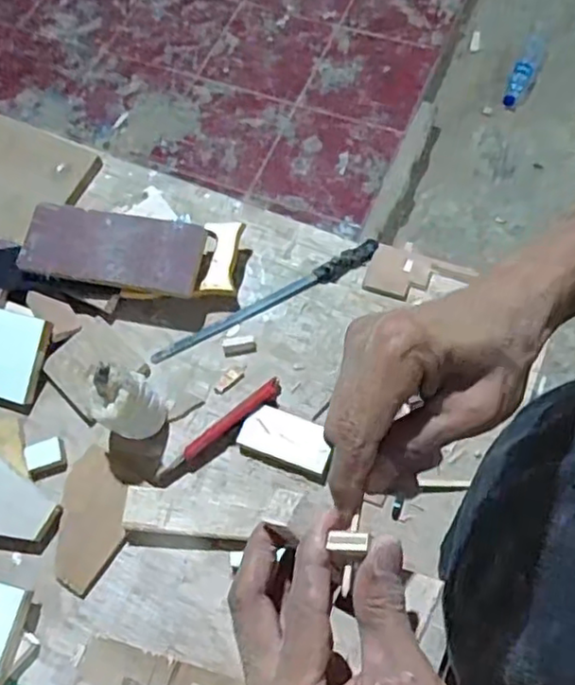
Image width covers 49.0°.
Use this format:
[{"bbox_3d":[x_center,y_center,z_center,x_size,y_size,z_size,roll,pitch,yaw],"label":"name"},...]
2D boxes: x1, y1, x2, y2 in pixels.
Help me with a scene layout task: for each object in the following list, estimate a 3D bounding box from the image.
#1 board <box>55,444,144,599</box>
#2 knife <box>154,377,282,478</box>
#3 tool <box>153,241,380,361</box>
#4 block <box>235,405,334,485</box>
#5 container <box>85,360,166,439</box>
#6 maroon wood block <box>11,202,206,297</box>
[{"bbox_3d":[-0.211,0.191,0.687,0.077,0.006,0.148,7,68,8],"label":"board"},{"bbox_3d":[-0.075,0.100,0.723,0.170,0.024,0.020,-38,69,-11],"label":"knife"},{"bbox_3d":[-0.025,-0.052,0.787,0.311,0.014,0.023,-28,67,-7],"label":"tool"},{"bbox_3d":[0.000,0.109,0.711,0.104,0.023,0.064,20,71,8],"label":"block"},{"bbox_3d":[-0.173,0.064,0.682,0.060,0.123,0.059,-2,67,4],"label":"container"},{"bbox_3d":[-0.214,-0.116,0.770,0.215,0.021,0.091,9,68,9],"label":"maroon wood block"}]

